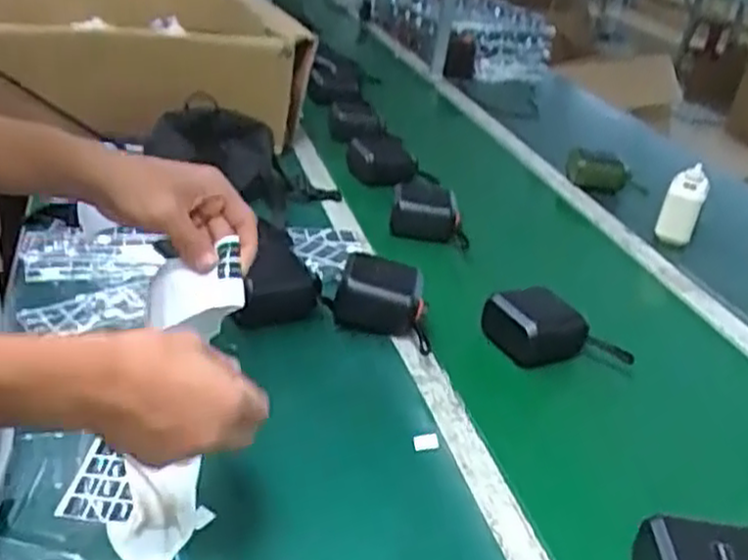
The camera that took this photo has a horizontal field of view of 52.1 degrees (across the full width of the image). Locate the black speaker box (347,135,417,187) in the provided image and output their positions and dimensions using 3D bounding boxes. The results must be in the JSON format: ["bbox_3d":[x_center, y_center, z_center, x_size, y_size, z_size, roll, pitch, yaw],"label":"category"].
[{"bbox_3d":[0.011,-0.192,1.244,0.107,0.073,0.074,5,29,-6],"label":"black speaker box"}]

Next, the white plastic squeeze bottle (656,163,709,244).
[{"bbox_3d":[0.462,-0.115,1.141,0.048,0.122,0.044,23,8,25],"label":"white plastic squeeze bottle"}]

